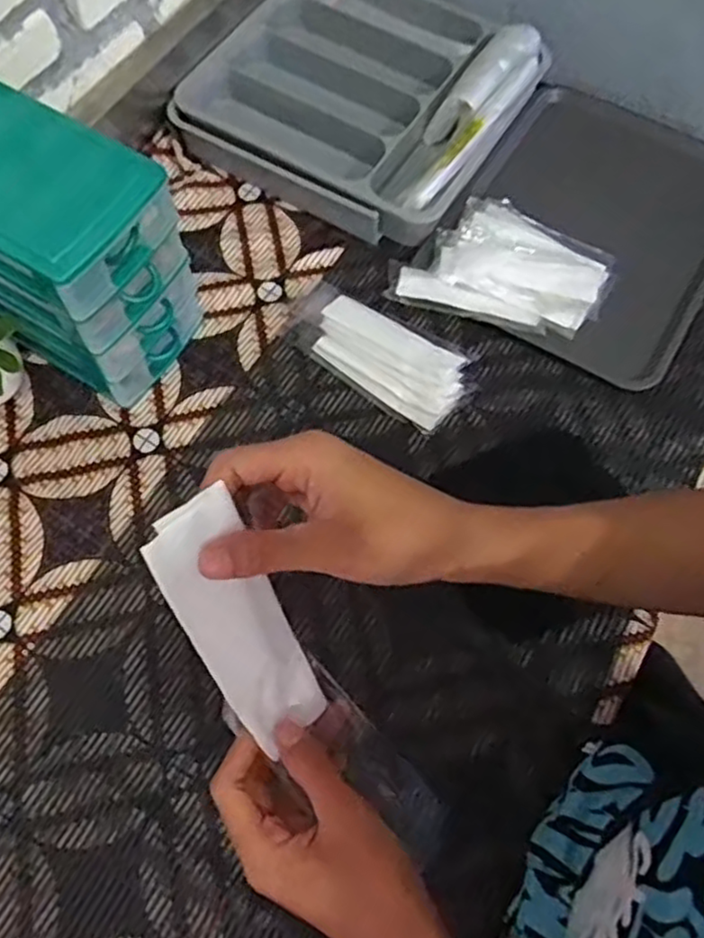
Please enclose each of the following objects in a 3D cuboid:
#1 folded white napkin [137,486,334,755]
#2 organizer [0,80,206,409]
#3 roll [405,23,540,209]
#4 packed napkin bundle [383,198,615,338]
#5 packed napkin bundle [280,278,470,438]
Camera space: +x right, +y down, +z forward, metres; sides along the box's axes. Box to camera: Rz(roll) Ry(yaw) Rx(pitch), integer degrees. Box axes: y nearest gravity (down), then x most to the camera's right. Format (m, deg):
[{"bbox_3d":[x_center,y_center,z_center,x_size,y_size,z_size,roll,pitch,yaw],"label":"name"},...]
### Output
[{"bbox_3d":[-0.052,0.077,0.341,0.045,0.146,0.008,-37,36,-24],"label":"folded white napkin"},{"bbox_3d":[-0.268,-0.195,0.668,0.204,0.210,0.136,30,70,13],"label":"organizer"},{"bbox_3d":[0.124,-0.396,0.807,0.078,0.057,0.284,29,69,13],"label":"roll"},{"bbox_3d":[0.163,-0.220,0.766,0.226,0.042,0.141,12,67,6],"label":"packed napkin bundle"},{"bbox_3d":[0.025,-0.123,0.729,0.201,0.034,0.087,37,71,16],"label":"packed napkin bundle"}]

